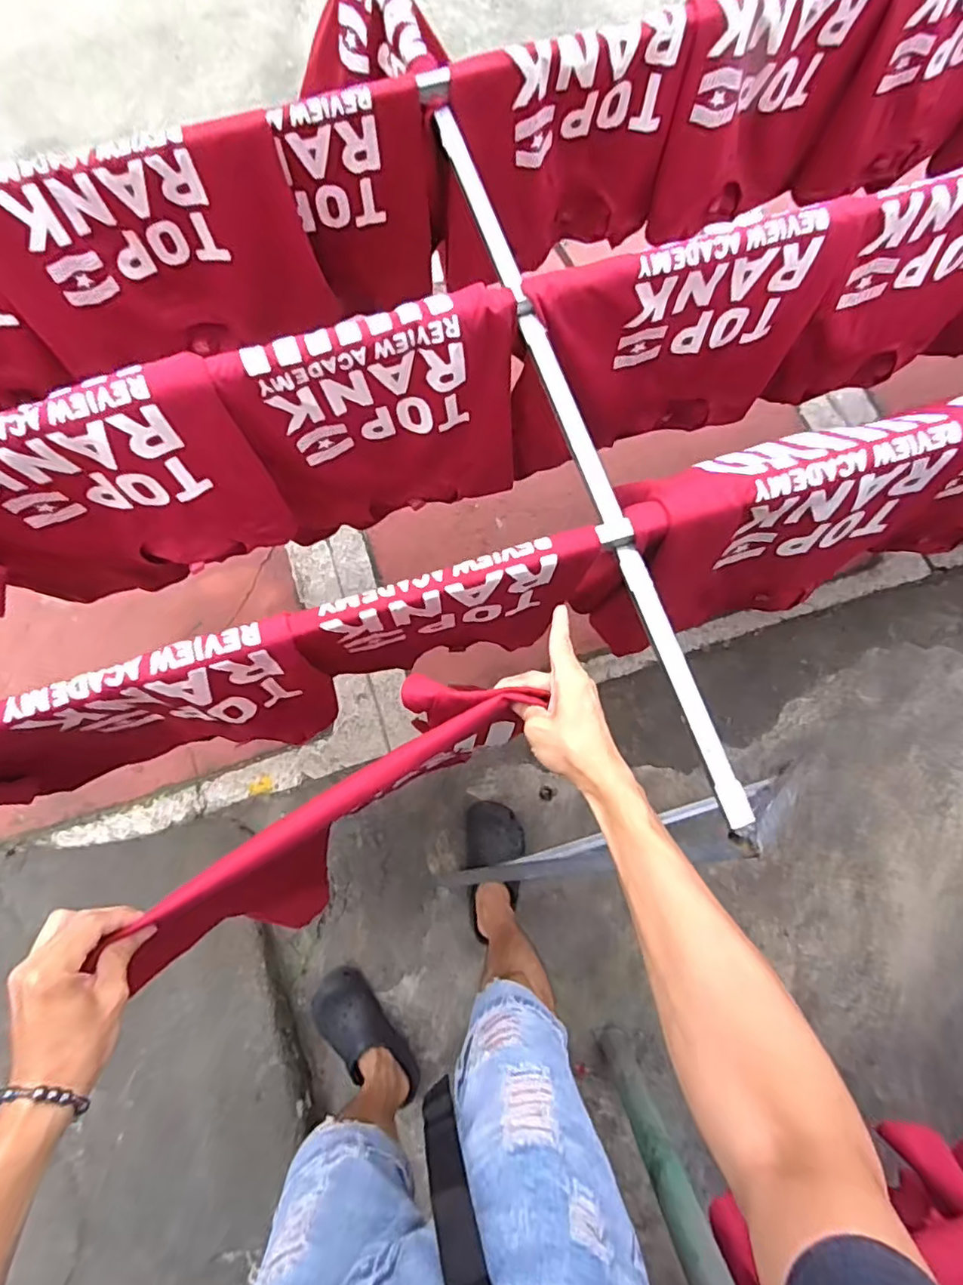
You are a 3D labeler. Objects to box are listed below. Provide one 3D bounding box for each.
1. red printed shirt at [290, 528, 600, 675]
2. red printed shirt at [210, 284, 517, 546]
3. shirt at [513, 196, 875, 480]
[{"bbox_3d":[-0.028,-0.028,0.728,0.296,0.317,0.042,-17,84,-4],"label":"red printed shirt"},{"bbox_3d":[-0.126,-0.287,0.824,0.341,0.365,0.092,-13,83,-3],"label":"red printed shirt"},{"bbox_3d":[0.256,-0.397,0.838,0.432,0.330,0.088,-17,84,-4],"label":"shirt"}]

